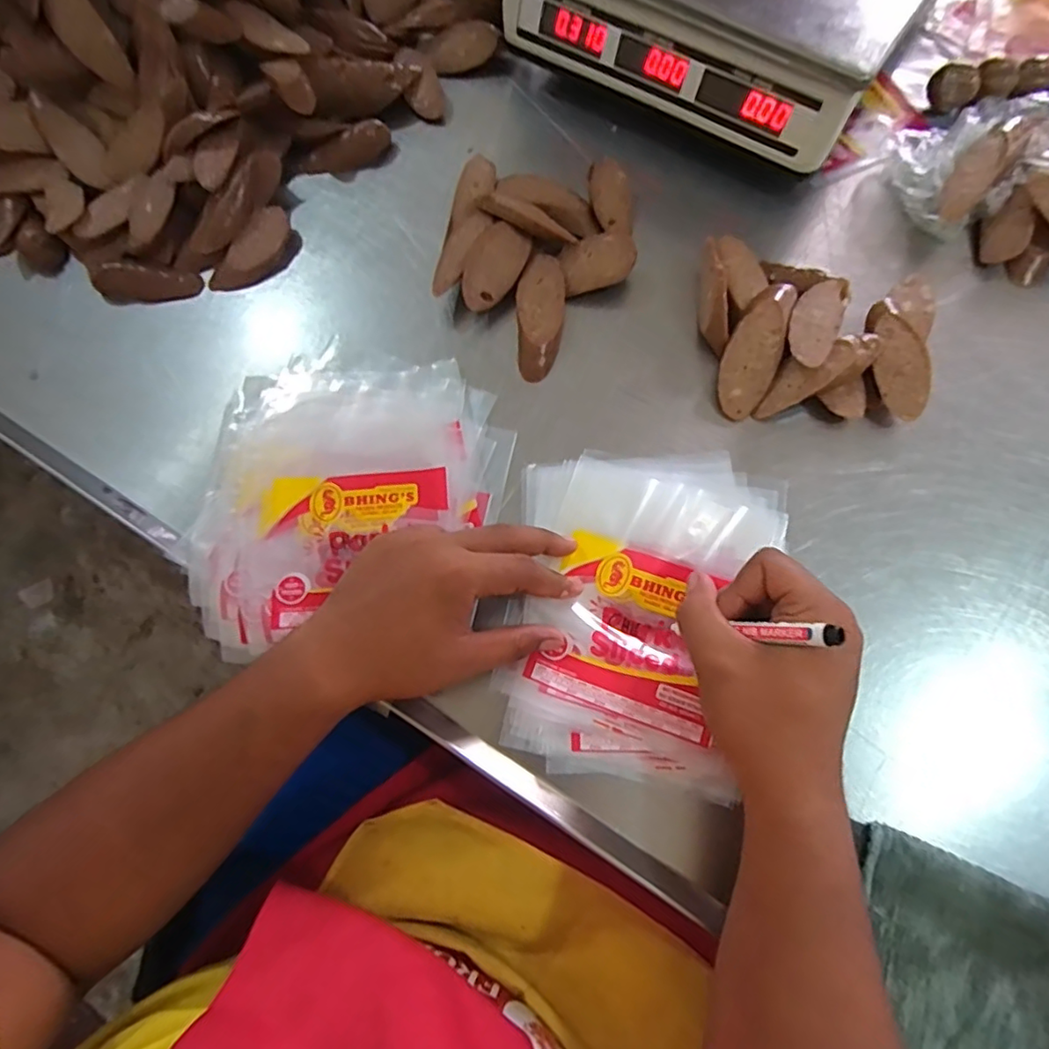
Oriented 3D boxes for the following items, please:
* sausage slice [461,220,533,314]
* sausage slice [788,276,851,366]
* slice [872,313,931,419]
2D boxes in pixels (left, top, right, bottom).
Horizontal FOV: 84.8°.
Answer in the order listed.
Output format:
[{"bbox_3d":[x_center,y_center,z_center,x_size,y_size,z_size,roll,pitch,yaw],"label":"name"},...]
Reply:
[{"bbox_3d":[-0.026,-0.208,0.465,0.040,0.013,0.074,31,86,-25],"label":"sausage slice"},{"bbox_3d":[0.220,-0.154,0.431,0.033,0.011,0.087,25,75,10],"label":"sausage slice"},{"bbox_3d":[0.279,-0.118,0.426,0.036,0.010,0.081,-6,83,12],"label":"slice"}]

